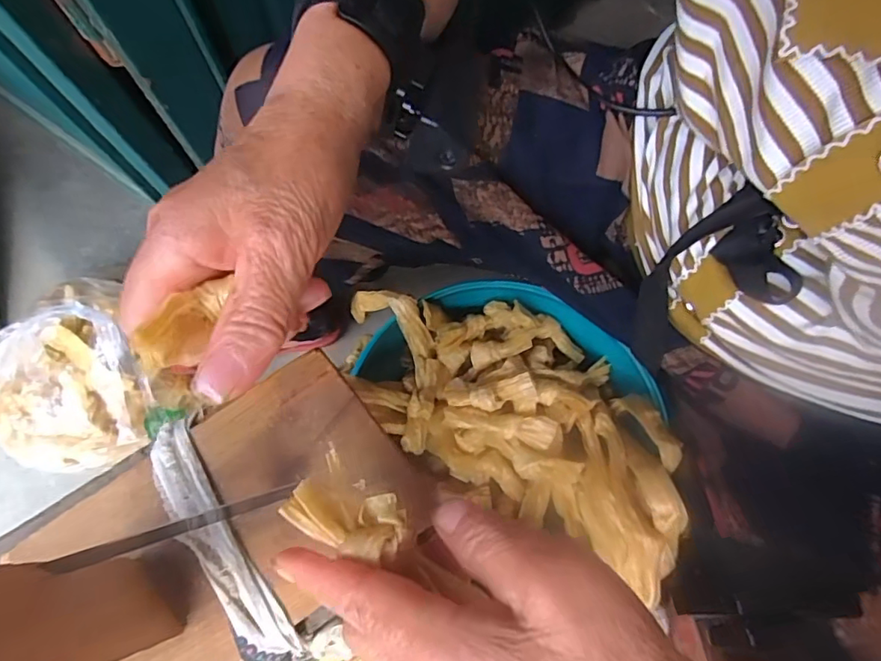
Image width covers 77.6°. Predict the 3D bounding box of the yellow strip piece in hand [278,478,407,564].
[{"bbox_3d":[-0.036,0.070,0.207,0.046,0.014,0.020,12,77,5],"label":"yellow strip piece in hand"}]

